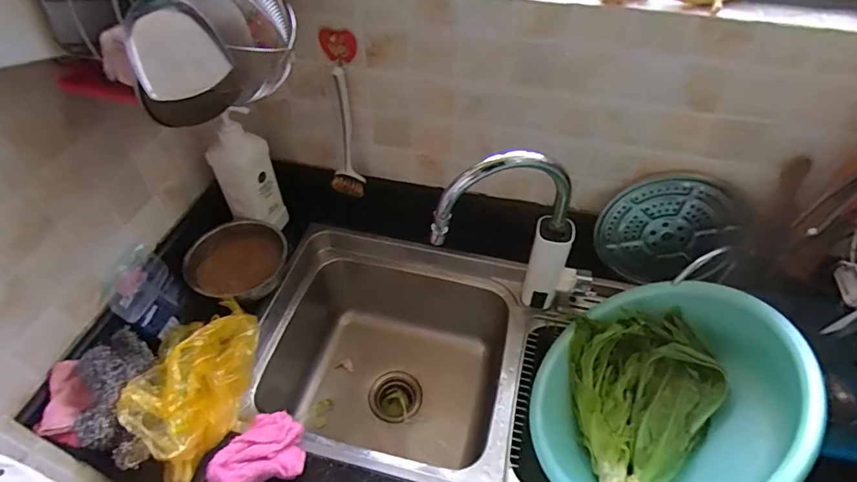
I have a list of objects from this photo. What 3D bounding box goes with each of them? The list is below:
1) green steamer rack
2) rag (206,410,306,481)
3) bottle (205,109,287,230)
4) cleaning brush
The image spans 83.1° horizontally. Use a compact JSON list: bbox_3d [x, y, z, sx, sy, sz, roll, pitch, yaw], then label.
[{"bbox_3d":[0.390,-0.019,0.828,0.188,0.215,0.022,32,40,-12],"label":"green steamer rack"},{"bbox_3d":[-0.237,0.287,0.664,0.120,0.027,0.091,-12,49,-10],"label":"rag"},{"bbox_3d":[-0.323,-0.121,0.855,0.091,0.257,0.050,0,48,0],"label":"bottle"},{"bbox_3d":[-0.151,-0.183,0.836,0.056,0.233,0.073,-8,48,-7],"label":"cleaning brush"}]

